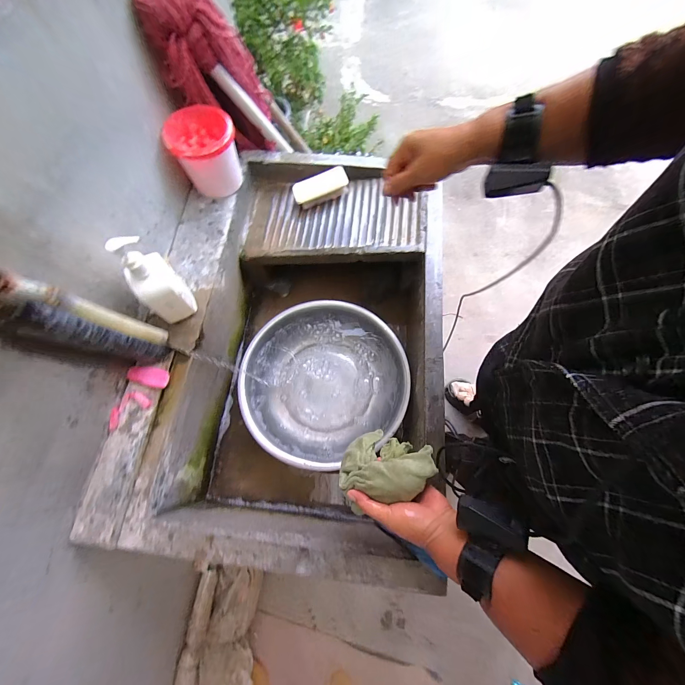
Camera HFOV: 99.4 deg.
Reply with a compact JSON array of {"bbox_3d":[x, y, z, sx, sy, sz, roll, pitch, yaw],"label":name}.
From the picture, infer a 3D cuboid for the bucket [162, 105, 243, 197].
[{"bbox_3d":[-0.289,-0.409,0.640,0.128,0.129,0.132,-1,70,2],"label":"bucket"}]

